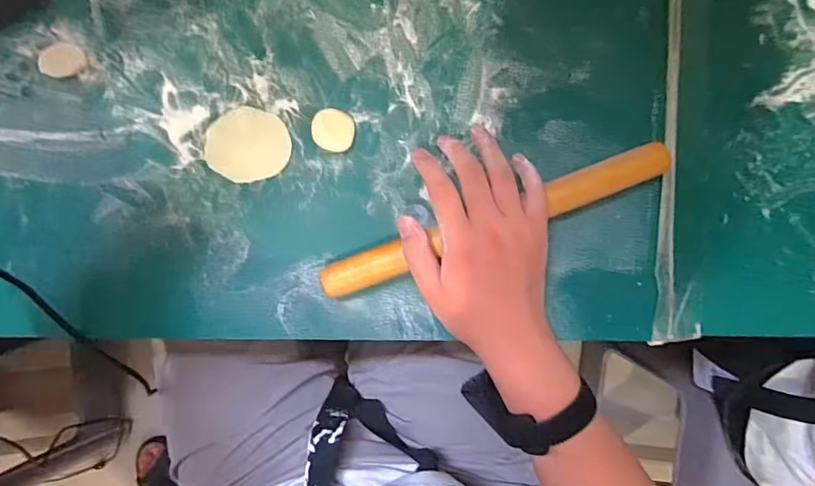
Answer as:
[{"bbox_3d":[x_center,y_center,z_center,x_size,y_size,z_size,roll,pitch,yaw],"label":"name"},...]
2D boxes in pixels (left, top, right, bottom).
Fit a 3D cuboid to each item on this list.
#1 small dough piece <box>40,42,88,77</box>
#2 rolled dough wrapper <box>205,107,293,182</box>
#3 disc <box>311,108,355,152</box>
[{"bbox_3d":[-0.284,-0.151,0.384,0.037,0.005,0.027,-9,91,-1],"label":"small dough piece"},{"bbox_3d":[-0.133,-0.082,0.388,0.068,0.004,0.059,5,91,-1],"label":"rolled dough wrapper"},{"bbox_3d":[-0.061,-0.093,0.385,0.034,0.012,0.033,0,91,-1],"label":"disc"}]

